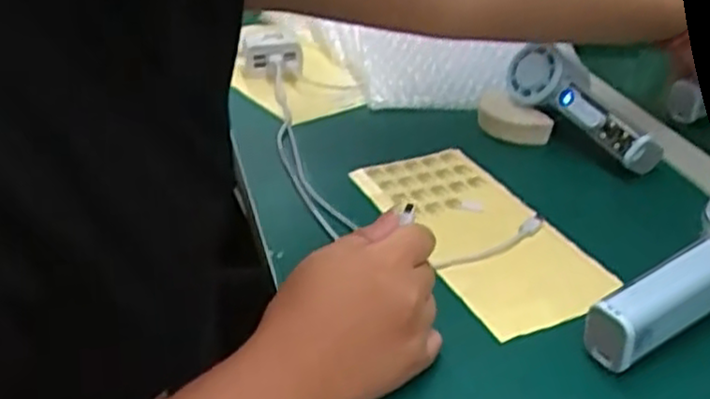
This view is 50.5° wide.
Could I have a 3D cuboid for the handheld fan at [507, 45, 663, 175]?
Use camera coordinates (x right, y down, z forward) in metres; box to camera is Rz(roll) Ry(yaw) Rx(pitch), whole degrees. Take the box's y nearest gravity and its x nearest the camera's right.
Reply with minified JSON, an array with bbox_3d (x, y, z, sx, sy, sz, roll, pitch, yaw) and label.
[{"bbox_3d":[0.194,-0.079,0.638,0.051,0.046,0.148,-20,52,-29],"label":"handheld fan"}]

